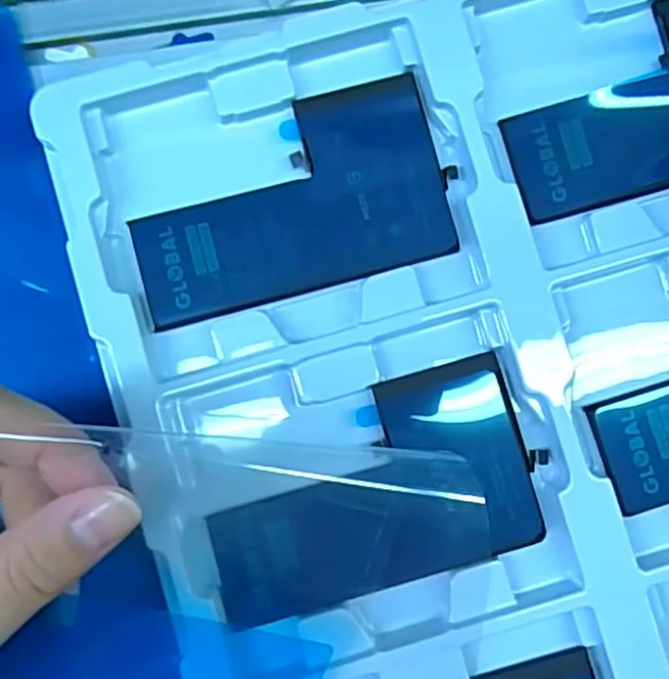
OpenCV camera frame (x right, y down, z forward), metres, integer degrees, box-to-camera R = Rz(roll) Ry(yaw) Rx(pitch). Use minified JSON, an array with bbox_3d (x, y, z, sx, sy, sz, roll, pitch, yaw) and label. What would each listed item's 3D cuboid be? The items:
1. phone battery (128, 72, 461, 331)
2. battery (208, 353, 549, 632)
[{"bbox_3d":[-0.016,-0.049,0.234,0.109,0.006,0.064,-15,87,-5],"label":"phone battery"},{"bbox_3d":[0.012,0.051,0.228,0.109,0.007,0.064,-15,87,-5],"label":"battery"}]

